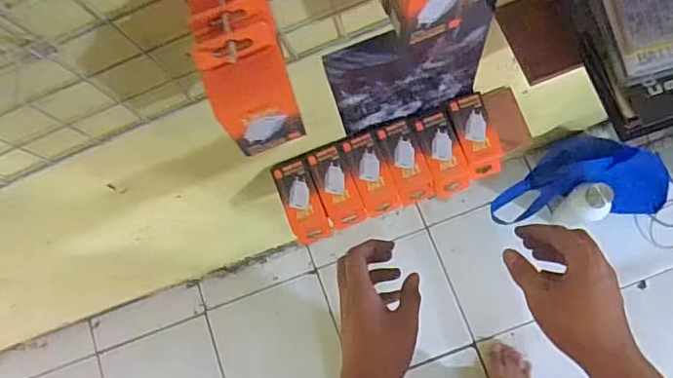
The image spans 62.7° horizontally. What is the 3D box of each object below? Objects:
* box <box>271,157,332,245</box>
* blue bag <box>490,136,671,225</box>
[{"bbox_3d":[-0.050,0.020,0.841,0.056,0.027,0.127,-20,97,-5],"label":"box"},{"bbox_3d":[0.553,-0.017,1.262,0.405,0.193,0.163,-8,76,4],"label":"blue bag"}]

